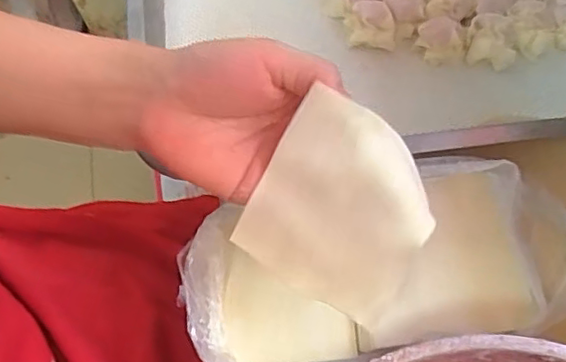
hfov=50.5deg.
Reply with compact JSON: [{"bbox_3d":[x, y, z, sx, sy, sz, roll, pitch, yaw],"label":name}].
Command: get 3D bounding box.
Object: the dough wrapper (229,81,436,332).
[{"bbox_3d":[0.027,0.013,0.288,0.083,0.014,0.091,34,102,25],"label":"dough wrapper"}]

